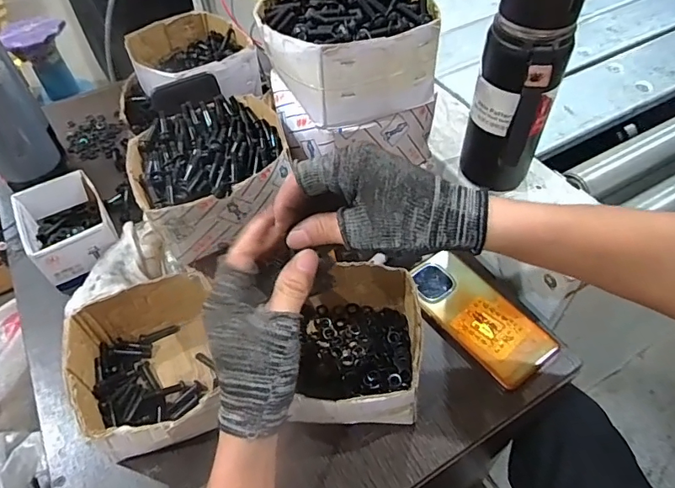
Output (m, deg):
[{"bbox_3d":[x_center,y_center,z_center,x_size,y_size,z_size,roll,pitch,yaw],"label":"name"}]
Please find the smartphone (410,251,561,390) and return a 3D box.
[{"bbox_3d":[0.146,0.072,0.499,0.074,0.010,0.157,-31,56,-20],"label":"smartphone"}]

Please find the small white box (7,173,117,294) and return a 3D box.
[{"bbox_3d":[-0.324,-0.019,0.577,0.086,0.070,0.127,-27,55,-16],"label":"small white box"}]

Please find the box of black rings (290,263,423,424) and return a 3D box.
[{"bbox_3d":[0.019,0.092,0.453,0.110,0.076,0.149,-1,52,3],"label":"box of black rings"}]

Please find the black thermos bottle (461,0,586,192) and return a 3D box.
[{"bbox_3d":[0.173,-0.144,0.465,0.077,0.254,0.070,18,55,17],"label":"black thermos bottle"}]

